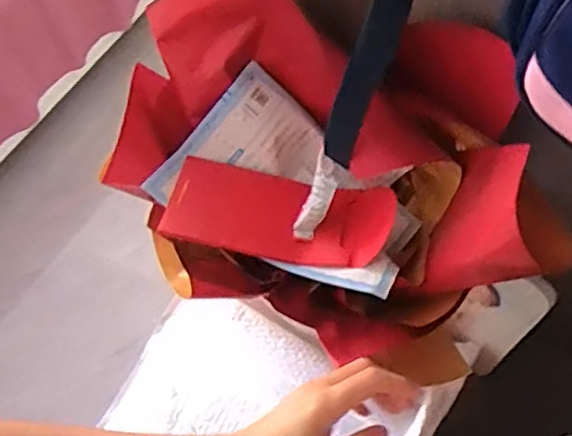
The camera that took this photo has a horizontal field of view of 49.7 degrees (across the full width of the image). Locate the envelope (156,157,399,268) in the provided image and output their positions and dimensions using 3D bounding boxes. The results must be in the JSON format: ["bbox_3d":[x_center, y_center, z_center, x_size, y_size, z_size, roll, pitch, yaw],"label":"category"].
[{"bbox_3d":[-0.007,-0.004,0.591,0.211,0.031,0.095,9,60,5],"label":"envelope"}]

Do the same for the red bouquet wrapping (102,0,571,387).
[{"bbox_3d":[0.018,-0.035,0.551,0.405,0.242,0.228,39,67,20],"label":"red bouquet wrapping"}]

